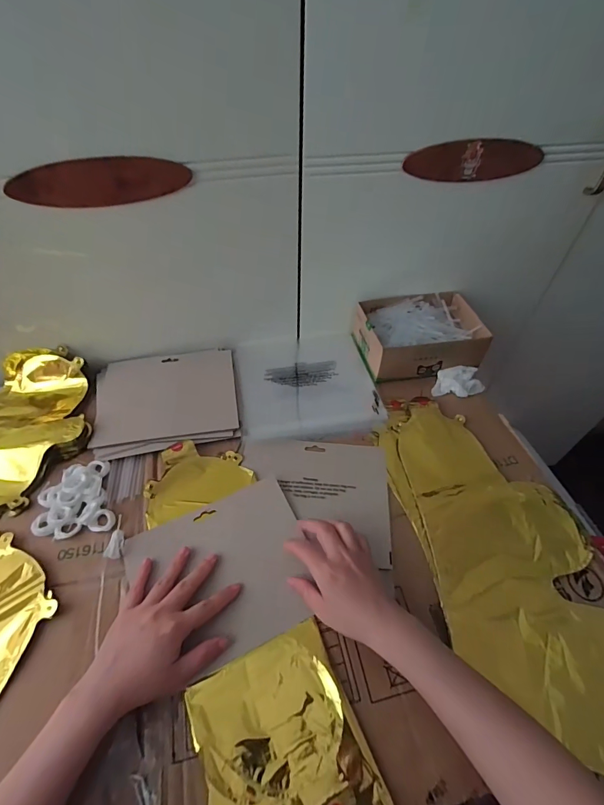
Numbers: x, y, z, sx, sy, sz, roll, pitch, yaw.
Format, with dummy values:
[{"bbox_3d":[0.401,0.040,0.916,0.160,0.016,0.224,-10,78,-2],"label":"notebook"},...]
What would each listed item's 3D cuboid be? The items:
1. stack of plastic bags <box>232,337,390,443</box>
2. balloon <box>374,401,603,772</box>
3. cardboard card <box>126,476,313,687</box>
[{"bbox_3d":[0.006,-0.033,0.626,0.208,0.034,0.218,-7,53,-8],"label":"stack of plastic bags"},{"bbox_3d":[0.240,0.166,0.453,0.205,0.015,0.426,-12,54,-11],"label":"balloon"},{"bbox_3d":[-0.083,0.185,0.435,0.184,0.009,0.166,-20,55,-18],"label":"cardboard card"}]

